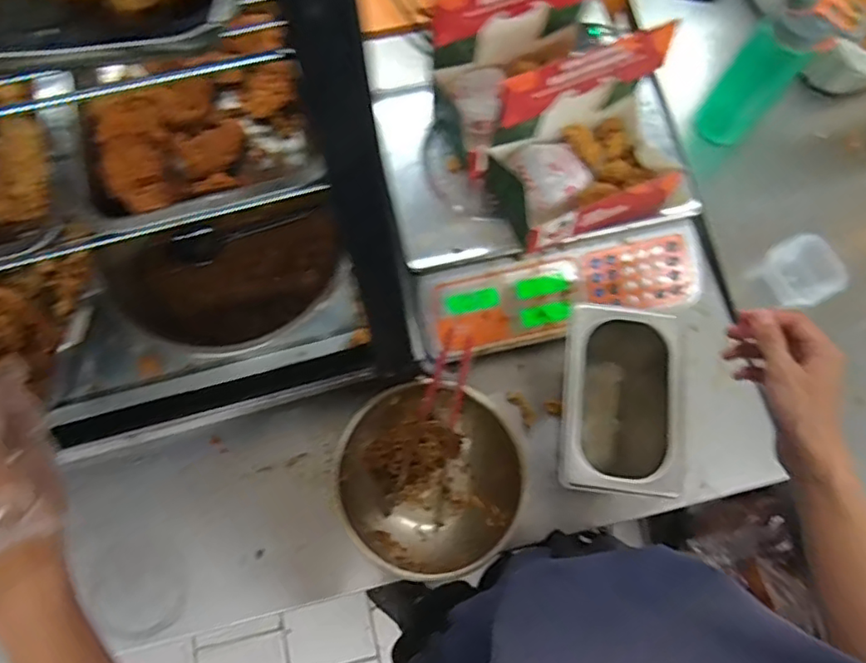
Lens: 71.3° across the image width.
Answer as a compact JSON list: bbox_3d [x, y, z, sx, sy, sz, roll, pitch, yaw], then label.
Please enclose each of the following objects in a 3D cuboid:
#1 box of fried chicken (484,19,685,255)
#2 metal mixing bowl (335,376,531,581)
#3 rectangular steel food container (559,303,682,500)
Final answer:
[{"bbox_3d":[0.160,-0.186,0.599,0.188,0.158,0.133,-22,76,-7],"label":"box of fried chicken"},{"bbox_3d":[-0.005,0.156,0.646,0.177,0.077,0.184,0,74,-1],"label":"metal mixing bowl"},{"bbox_3d":[0.192,0.076,0.634,0.128,0.132,0.181,4,74,0],"label":"rectangular steel food container"}]

